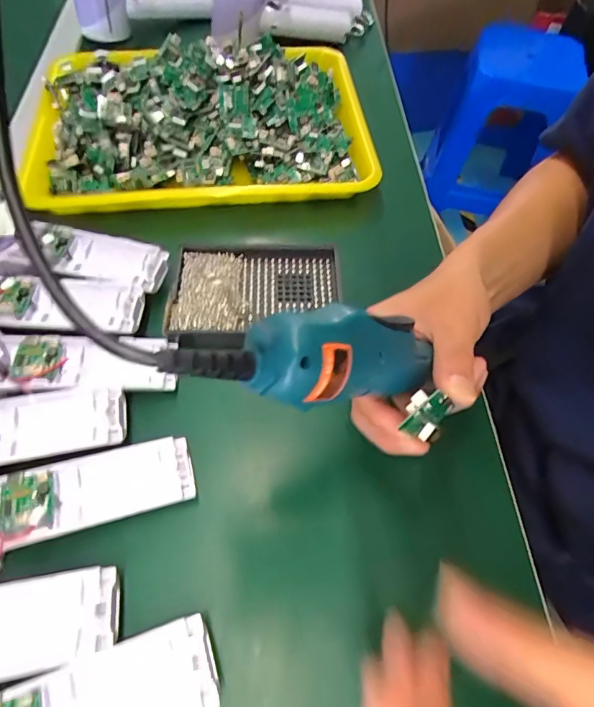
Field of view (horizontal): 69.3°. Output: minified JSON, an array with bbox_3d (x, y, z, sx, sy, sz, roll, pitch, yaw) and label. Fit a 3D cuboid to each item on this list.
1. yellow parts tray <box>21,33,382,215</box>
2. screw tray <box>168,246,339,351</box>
[{"bbox_3d":[-0.101,-0.253,0.439,0.350,0.056,0.242,-7,60,-6],"label":"yellow parts tray"},{"bbox_3d":[-0.033,-0.047,0.350,0.133,0.014,0.092,-1,60,-3],"label":"screw tray"}]

